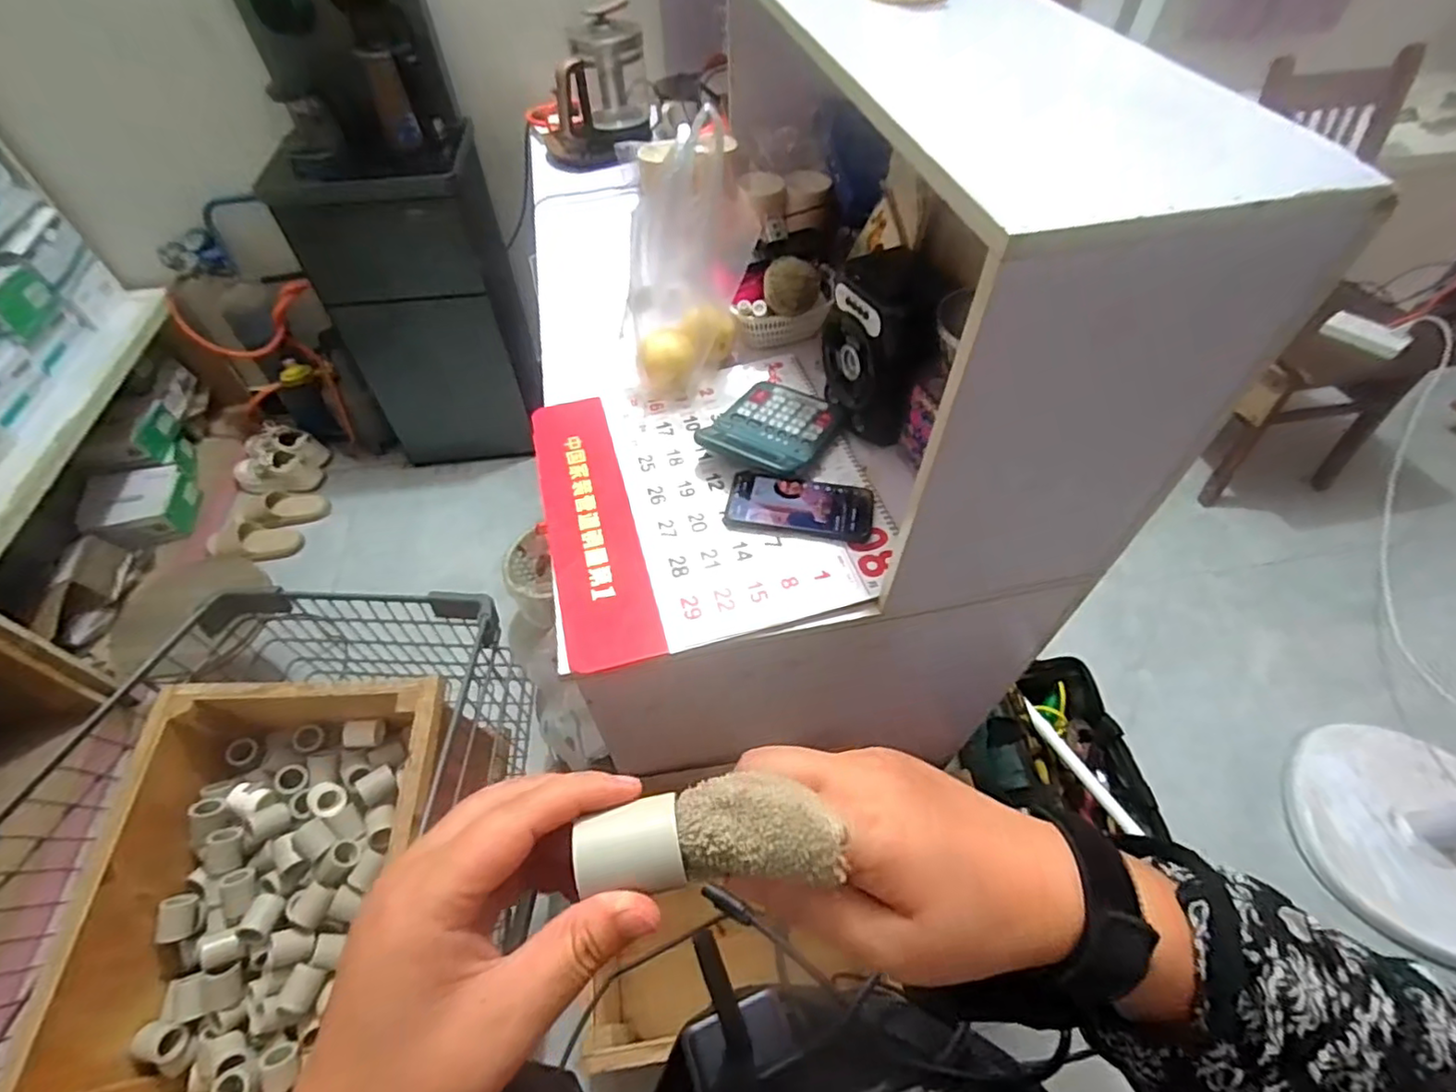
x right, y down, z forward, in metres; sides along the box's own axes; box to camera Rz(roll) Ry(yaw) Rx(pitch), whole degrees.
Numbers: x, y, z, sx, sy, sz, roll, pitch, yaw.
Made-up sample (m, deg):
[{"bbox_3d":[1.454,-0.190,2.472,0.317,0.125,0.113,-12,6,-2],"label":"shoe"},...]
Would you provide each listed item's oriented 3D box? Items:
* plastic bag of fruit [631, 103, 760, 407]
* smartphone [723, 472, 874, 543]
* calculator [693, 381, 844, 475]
[{"bbox_3d":[-0.048,-0.359,0.799,0.119,0.273,0.207,11,54,9],"label":"plastic bag of fruit"},{"bbox_3d":[0.085,-0.052,0.740,0.169,0.018,0.087,8,54,7],"label":"smartphone"},{"bbox_3d":[0.057,-0.153,0.801,0.144,0.045,0.183,24,57,18],"label":"calculator"}]

